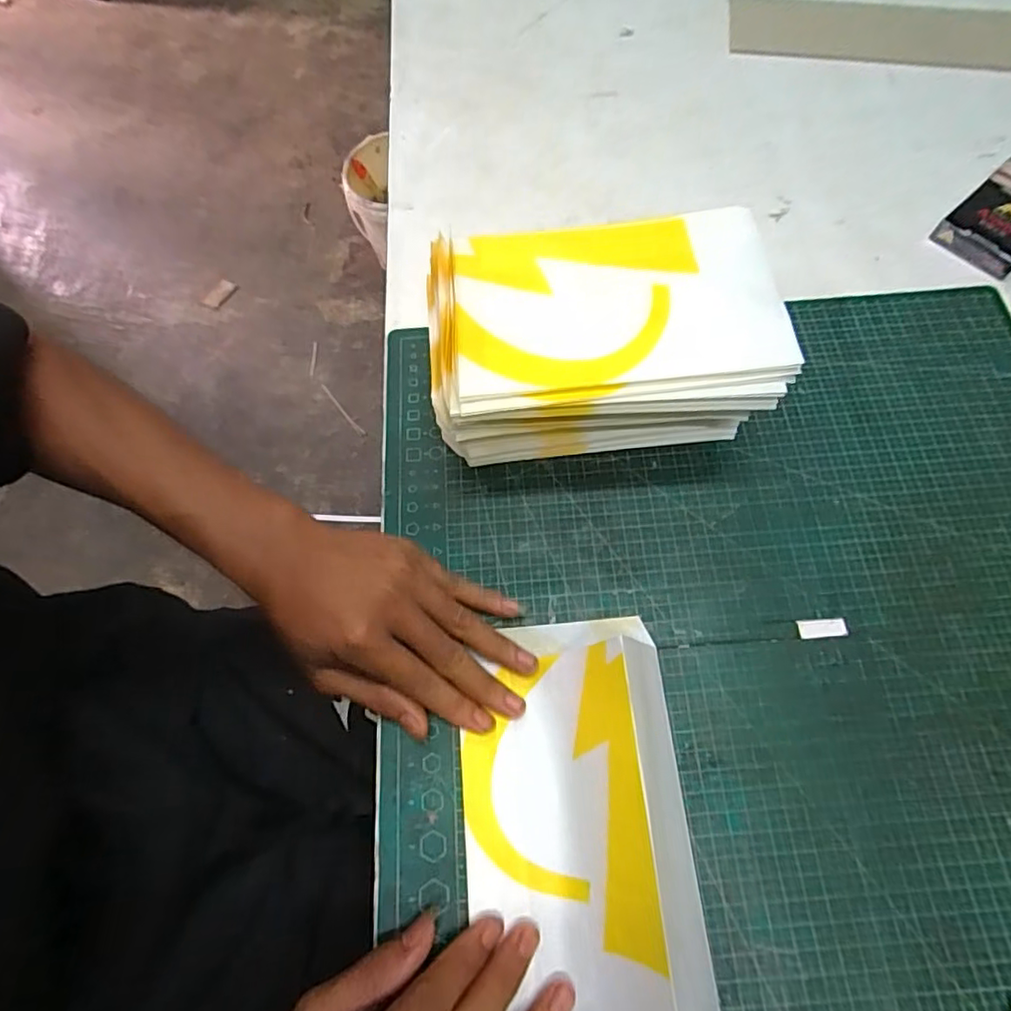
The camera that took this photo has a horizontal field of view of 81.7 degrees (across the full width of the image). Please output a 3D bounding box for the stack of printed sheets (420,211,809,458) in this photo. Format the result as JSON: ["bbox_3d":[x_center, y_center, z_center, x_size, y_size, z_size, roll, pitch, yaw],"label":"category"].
[{"bbox_3d":[0.053,-0.097,0.368,0.194,0.100,0.130,-3,67,2],"label":"stack of printed sheets"}]

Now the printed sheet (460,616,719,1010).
[{"bbox_3d":[0.033,0.150,0.285,0.110,0.055,0.192,-5,67,1],"label":"printed sheet"}]

